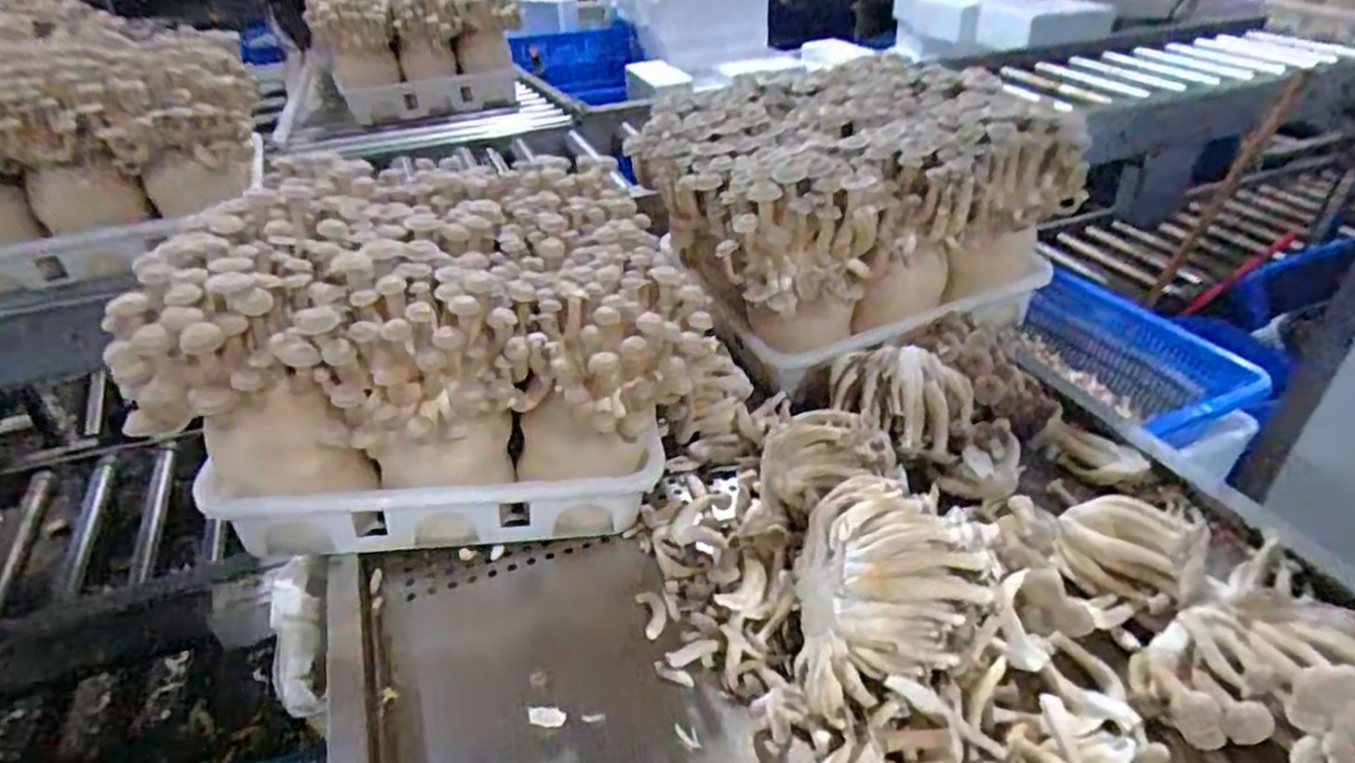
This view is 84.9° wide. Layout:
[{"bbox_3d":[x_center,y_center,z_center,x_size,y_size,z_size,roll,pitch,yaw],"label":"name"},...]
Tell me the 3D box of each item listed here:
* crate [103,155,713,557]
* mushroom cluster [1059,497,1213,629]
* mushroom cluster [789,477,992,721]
[{"bbox_3d":[-0.218,-0.039,0.790,0.459,0.290,0.381,-2,36,0],"label":"crate"},{"bbox_3d":[0.412,0.162,0.685,0.118,0.092,0.073,27,45,34],"label":"mushroom cluster"},{"bbox_3d":[0.153,0.158,0.593,0.134,0.122,0.141,-12,37,-14],"label":"mushroom cluster"}]

